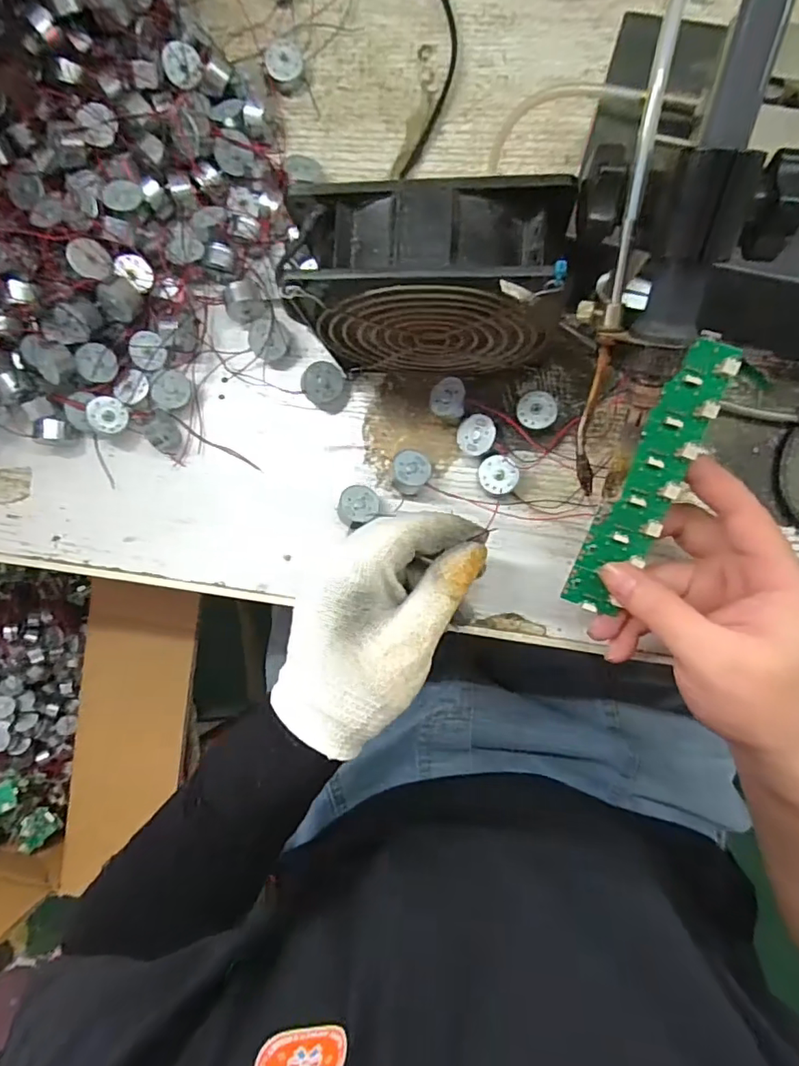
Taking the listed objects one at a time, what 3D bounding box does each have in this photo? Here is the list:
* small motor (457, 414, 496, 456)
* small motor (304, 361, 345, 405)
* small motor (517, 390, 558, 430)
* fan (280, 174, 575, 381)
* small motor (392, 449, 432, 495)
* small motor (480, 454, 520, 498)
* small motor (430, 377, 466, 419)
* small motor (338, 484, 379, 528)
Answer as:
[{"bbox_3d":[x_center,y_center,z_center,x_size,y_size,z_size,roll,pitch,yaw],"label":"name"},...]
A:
[{"bbox_3d":[0.047,-0.058,0.315,0.024,0.012,0.023,1,95,30],"label":"small motor"},{"bbox_3d":[-0.048,-0.094,0.328,0.024,0.013,0.024,-7,113,-13],"label":"small motor"},{"bbox_3d":[0.081,-0.072,0.314,0.022,0.013,0.022,0,88,7],"label":"small motor"},{"bbox_3d":[0.016,-0.117,0.268,0.117,0.119,0.045,3,88,7],"label":"fan"},{"bbox_3d":[0.006,-0.037,0.322,0.022,0.019,0.024,8,73,-9],"label":"small motor"},{"bbox_3d":[0.059,-0.033,0.315,0.023,0.013,0.024,1,88,7],"label":"small motor"},{"bbox_3d":[0.029,-0.080,0.319,0.020,0.018,0.023,4,88,7],"label":"small motor"},{"bbox_3d":[-0.026,-0.016,0.322,0.024,0.013,0.024,-7,79,-17],"label":"small motor"}]

